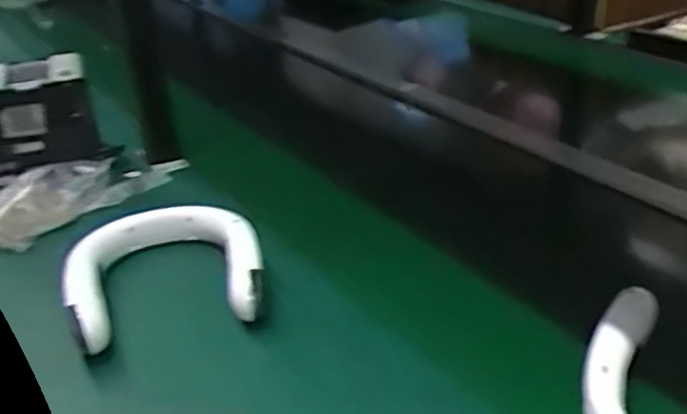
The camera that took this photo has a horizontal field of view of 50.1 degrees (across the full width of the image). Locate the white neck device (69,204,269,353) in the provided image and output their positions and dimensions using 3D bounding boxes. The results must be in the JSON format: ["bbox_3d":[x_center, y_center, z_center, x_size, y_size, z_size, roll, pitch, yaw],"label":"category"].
[{"bbox_3d":[-0.179,0.062,0.748,0.186,0.041,0.181,-11,31,-12],"label":"white neck device"}]

